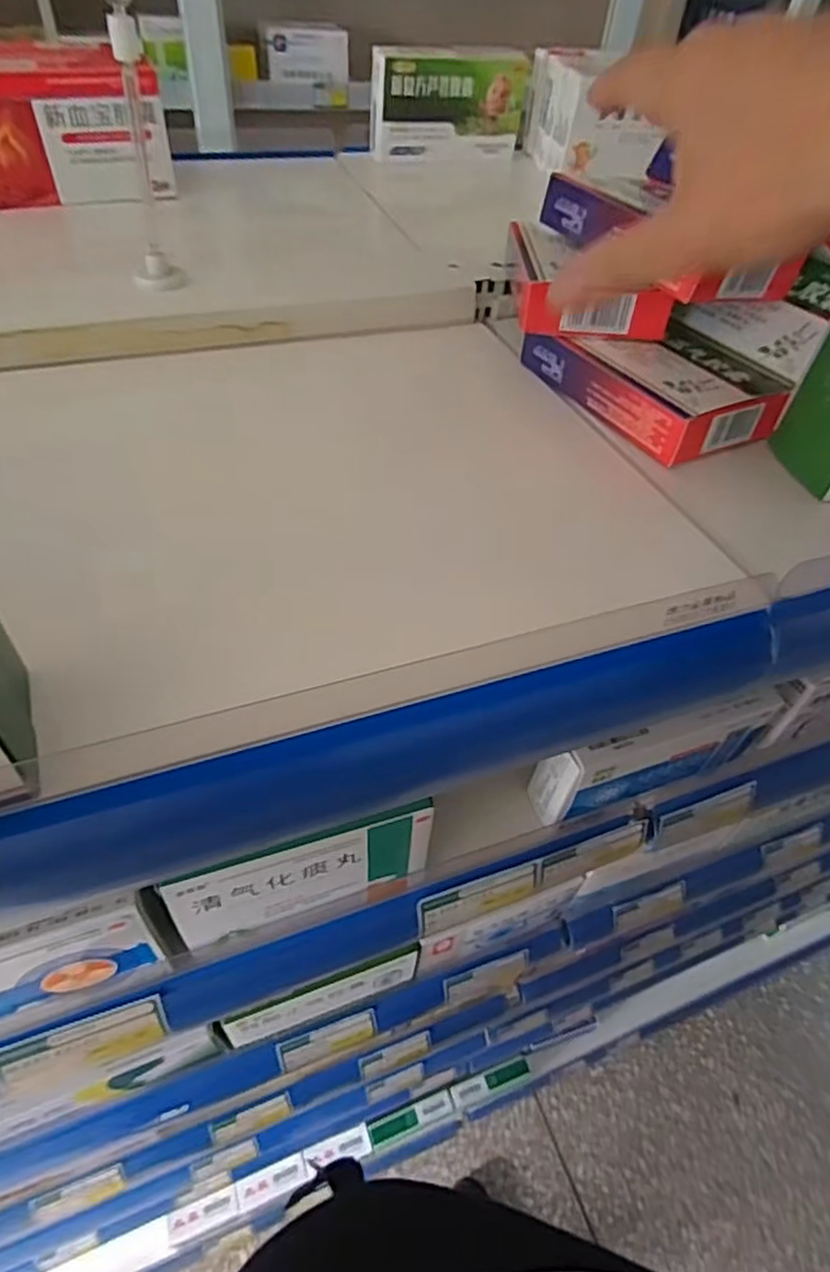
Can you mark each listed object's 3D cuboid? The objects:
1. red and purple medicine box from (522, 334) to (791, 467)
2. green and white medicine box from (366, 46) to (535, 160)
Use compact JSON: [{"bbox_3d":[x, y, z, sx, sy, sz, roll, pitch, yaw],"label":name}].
[{"bbox_3d":[0.123,-0.138,0.357,0.067,0.029,0.123,-22,54,-22],"label":"red and purple medicine box"},{"bbox_3d":[0.030,-0.481,0.610,0.144,0.075,0.029,-12,51,-15],"label":"green and white medicine box"}]

